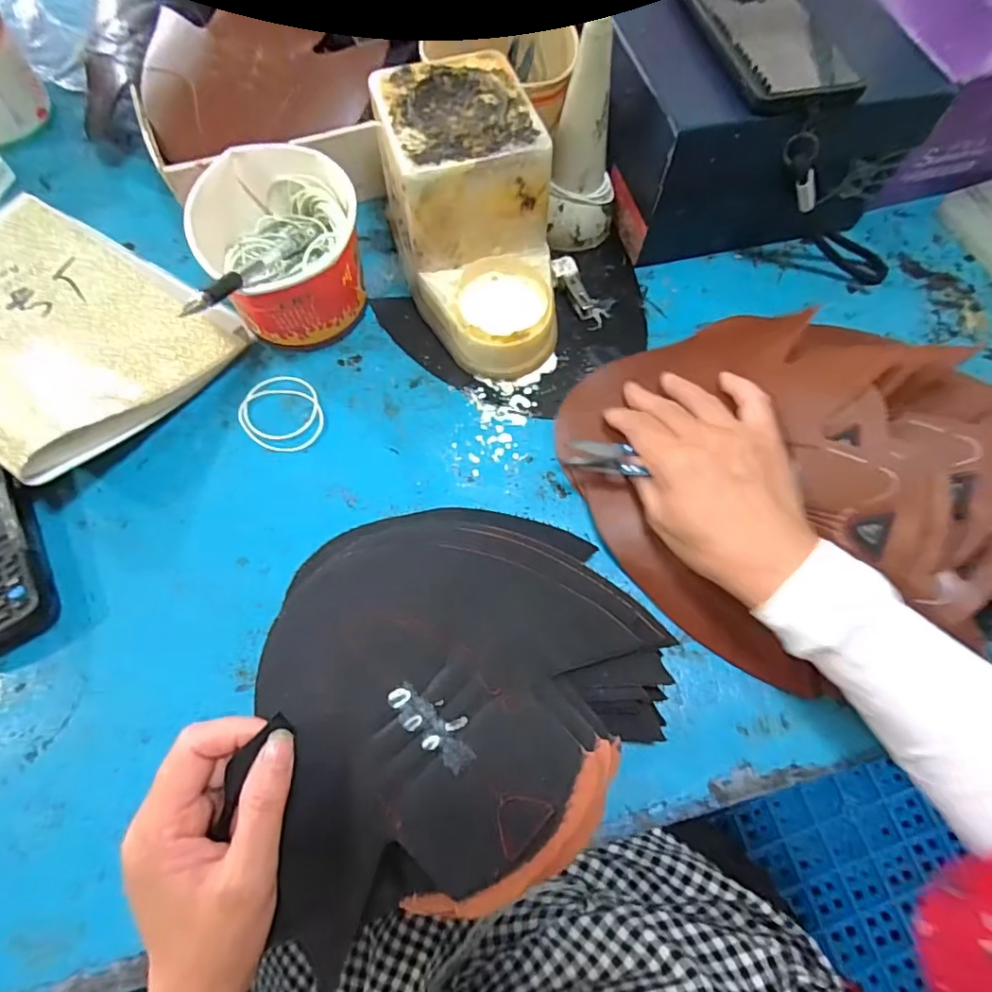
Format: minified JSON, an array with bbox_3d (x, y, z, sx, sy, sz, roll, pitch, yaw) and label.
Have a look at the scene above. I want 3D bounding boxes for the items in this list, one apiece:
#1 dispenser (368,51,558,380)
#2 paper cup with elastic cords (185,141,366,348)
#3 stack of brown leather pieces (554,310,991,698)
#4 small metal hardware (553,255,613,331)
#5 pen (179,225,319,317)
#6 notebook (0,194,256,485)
[{"bbox_3d":[-0.017,-0.195,0.393,0.107,0.113,0.193,-11,69,-6],"label":"dispenser"},{"bbox_3d":[-0.150,-0.176,0.396,0.101,0.085,0.127,-15,70,-8],"label":"paper cup with elastic cords"},{"bbox_3d":[0.194,-0.022,0.340,0.254,0.080,0.248,-19,70,-9],"label":"stack of brown leather pieces"},{"bbox_3d":[0.066,-0.163,0.433,0.024,0.012,0.065,-29,72,-13],"label":"small metal hardware"},{"bbox_3d":[-0.150,-0.149,0.350,0.010,0.012,0.152,15,43,4],"label":"pen"},{"bbox_3d":[-0.330,-0.128,0.391,0.248,0.048,0.173,32,71,10],"label":"notebook"}]

